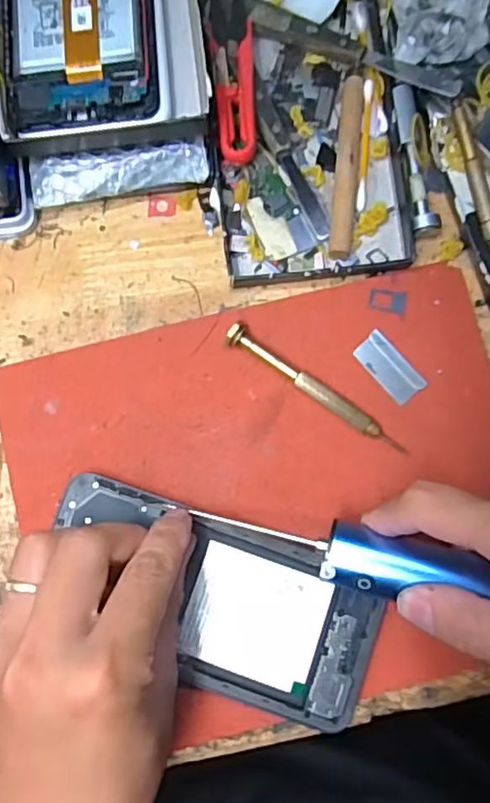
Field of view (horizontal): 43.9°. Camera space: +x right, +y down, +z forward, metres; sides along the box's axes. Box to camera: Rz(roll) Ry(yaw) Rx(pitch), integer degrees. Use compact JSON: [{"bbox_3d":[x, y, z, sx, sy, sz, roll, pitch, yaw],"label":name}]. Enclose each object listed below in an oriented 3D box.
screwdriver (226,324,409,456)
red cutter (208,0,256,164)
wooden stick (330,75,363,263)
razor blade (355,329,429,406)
[{"bbox_3d":[0.037,-0.005,0.309,0.107,0.011,0.009,34,83,2],"label":"screwdriver"},{"bbox_3d":[-0.007,-0.171,0.322,0.022,0.018,0.097,-2,83,-3],"label":"red cutter"},{"bbox_3d":[0.054,-0.124,0.323,0.013,0.010,0.100,5,83,-2],"label":"wooden stick"},{"bbox_3d":[0.075,-0.018,0.316,0.019,0.004,0.038,-41,86,-7],"label":"razor blade"}]

